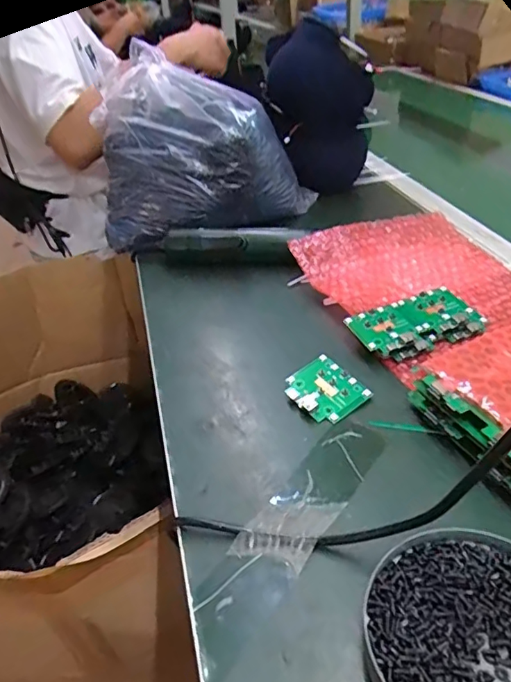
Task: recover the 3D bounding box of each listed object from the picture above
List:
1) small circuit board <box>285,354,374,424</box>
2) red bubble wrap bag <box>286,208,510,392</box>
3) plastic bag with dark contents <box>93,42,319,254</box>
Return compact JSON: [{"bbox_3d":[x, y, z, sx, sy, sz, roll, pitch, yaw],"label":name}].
[{"bbox_3d":[0.057,0.040,0.439,0.054,0.004,0.058,-32,56,-26],"label":"small circuit board"},{"bbox_3d":[0.168,-0.069,0.541,0.201,0.055,0.195,-19,38,-17],"label":"red bubble wrap bag"},{"bbox_3d":[-0.076,-0.254,0.708,0.280,0.186,0.190,-13,36,-9],"label":"plastic bag with dark contents"}]

